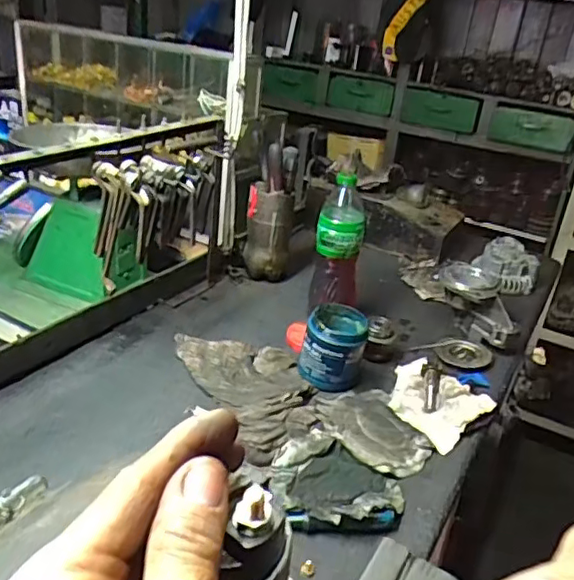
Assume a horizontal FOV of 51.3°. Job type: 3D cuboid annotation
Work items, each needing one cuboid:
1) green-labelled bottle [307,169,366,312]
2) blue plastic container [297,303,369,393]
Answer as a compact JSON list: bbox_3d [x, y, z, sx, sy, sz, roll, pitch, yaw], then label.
[{"bbox_3d":[0.086,-0.054,1.023,0.082,0.239,0.063,9,26,3],"label":"green-labelled bottle"},{"bbox_3d":[0.070,0.085,0.906,0.094,0.098,0.101,11,26,7],"label":"blue plastic container"}]

